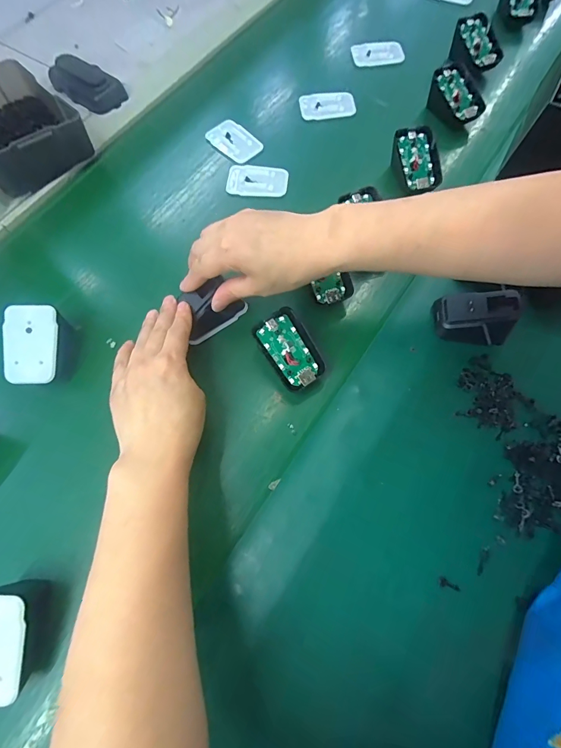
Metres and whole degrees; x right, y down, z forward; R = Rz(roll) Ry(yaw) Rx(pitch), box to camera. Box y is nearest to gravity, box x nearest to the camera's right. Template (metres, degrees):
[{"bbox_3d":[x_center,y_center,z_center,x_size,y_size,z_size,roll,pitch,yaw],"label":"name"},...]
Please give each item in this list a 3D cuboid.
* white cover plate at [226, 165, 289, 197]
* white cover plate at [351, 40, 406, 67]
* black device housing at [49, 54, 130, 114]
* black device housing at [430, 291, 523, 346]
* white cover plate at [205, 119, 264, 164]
[{"bbox_3d":[-0.027,-0.226,0.417,0.069,0.007,0.040,3,70,2],"label":"white cover plate"},{"bbox_3d":[0.135,-0.443,0.496,0.070,0.004,0.038,-4,82,1],"label":"white cover plate"},{"bbox_3d":[-0.251,-0.377,0.464,0.103,0.026,0.051,38,74,11],"label":"black device housing"},{"bbox_3d":[0.178,-0.053,0.325,0.067,0.041,0.033,8,71,4],"label":"black device housing"},{"bbox_3d":[-0.057,-0.290,0.446,0.044,0.007,0.071,-37,76,-13],"label":"white cover plate"}]

